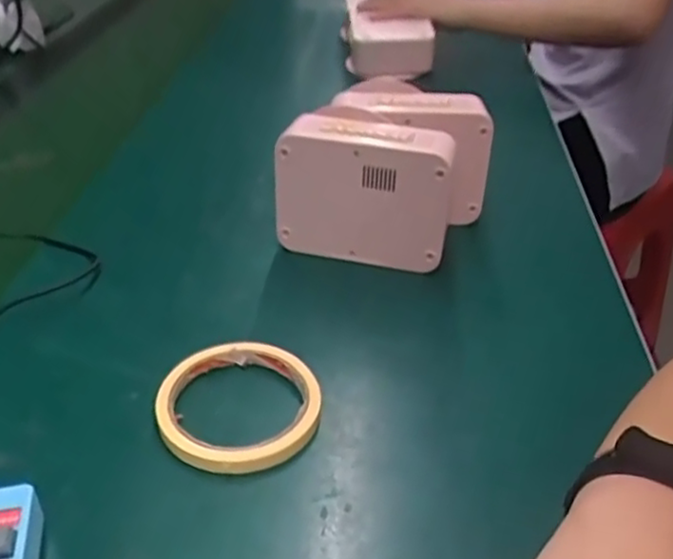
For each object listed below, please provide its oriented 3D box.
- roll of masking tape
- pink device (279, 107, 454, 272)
[{"bbox_3d":[-0.057,0.072,0.401,0.093,0.014,0.089,0,36,0],"label":"roll of masking tape"},{"bbox_3d":[0.026,-0.067,0.518,0.134,0.097,0.056,9,37,12],"label":"pink device"}]

